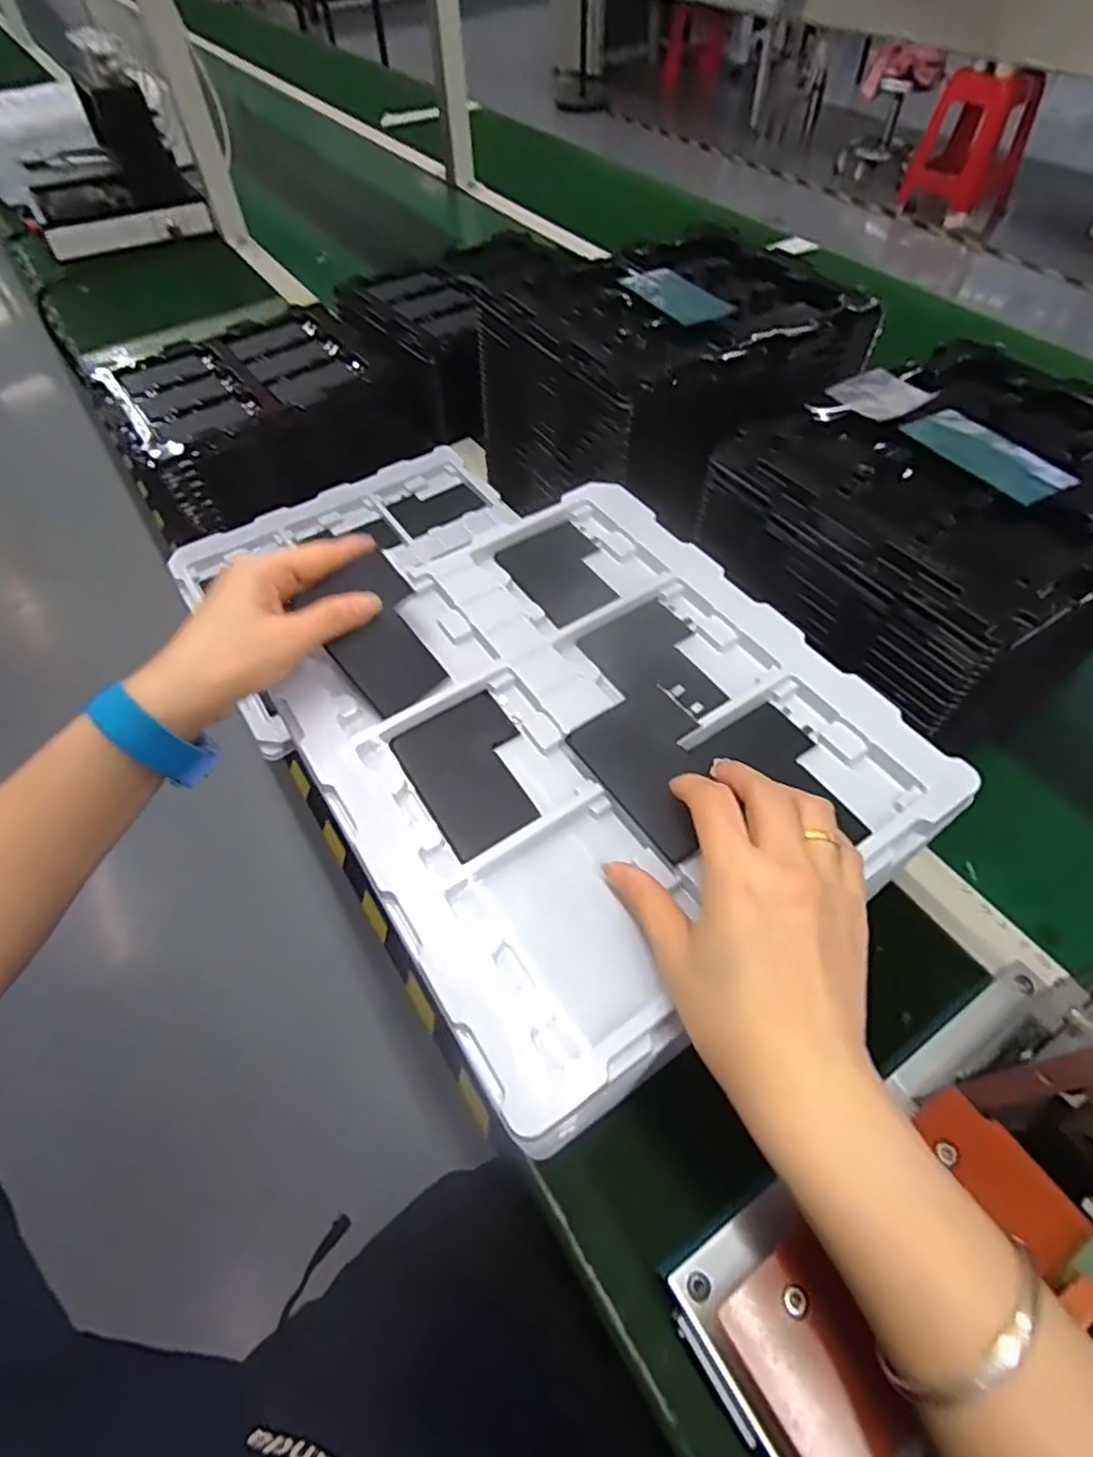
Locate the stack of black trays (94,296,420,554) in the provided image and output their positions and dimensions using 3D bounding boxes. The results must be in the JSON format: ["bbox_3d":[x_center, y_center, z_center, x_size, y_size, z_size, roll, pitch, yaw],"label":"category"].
[{"bbox_3d":[-0.315,-0.332,0.736,0.280,0.110,0.256,-31,60,-18],"label":"stack of black trays"}]

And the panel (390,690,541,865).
[{"bbox_3d":[-0.038,0.022,0.353,0.064,0.006,0.089,-28,59,-17],"label":"panel"}]

